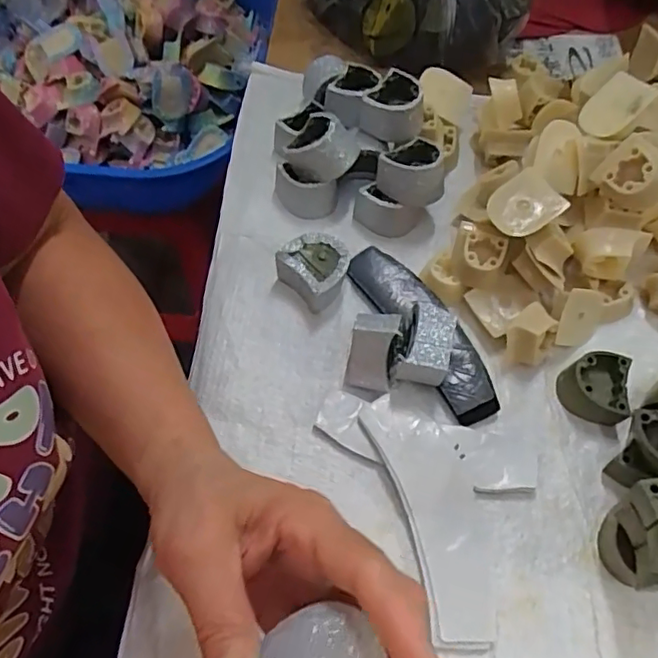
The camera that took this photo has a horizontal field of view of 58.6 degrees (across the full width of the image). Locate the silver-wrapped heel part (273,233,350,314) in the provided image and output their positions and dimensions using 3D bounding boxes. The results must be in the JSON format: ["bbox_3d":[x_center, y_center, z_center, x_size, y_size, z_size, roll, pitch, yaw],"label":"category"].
[{"bbox_3d":[-0.010,-0.045,0.447,0.044,0.033,0.048,-33,68,-18],"label":"silver-wrapped heel part"}]

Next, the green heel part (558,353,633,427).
[{"bbox_3d":[0.185,0.041,0.411,0.041,0.026,0.044,10,60,5],"label":"green heel part"}]

